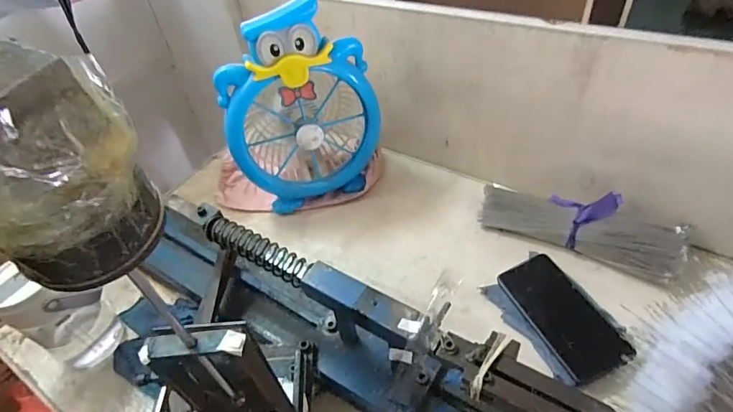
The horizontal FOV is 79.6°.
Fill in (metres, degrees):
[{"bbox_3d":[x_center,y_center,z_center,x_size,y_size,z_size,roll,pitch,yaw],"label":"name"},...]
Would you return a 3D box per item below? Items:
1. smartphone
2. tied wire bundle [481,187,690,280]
[{"bbox_3d":[0.236,0.129,0.533,0.076,0.007,0.157,-27,50,-3],"label":"smartphone"},{"bbox_3d":[0.287,0.023,0.602,0.254,0.070,0.075,22,52,26],"label":"tied wire bundle"}]

